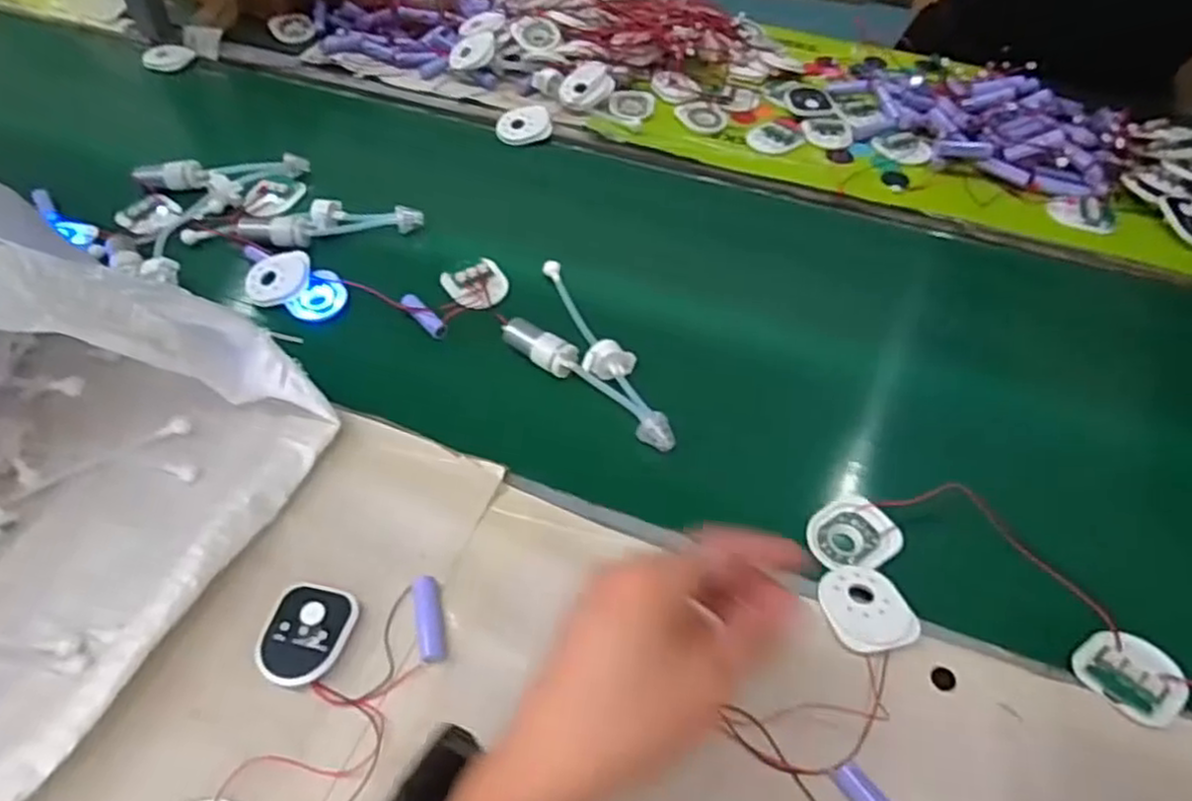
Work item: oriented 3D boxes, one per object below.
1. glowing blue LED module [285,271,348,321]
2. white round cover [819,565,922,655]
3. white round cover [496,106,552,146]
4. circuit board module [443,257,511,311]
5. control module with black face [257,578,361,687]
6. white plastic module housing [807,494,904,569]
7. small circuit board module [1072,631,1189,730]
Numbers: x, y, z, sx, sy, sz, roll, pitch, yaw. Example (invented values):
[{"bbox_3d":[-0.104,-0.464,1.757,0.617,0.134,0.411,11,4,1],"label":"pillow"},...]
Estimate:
[{"bbox_3d":[-0.231,-0.087,0.617,0.038,0.015,0.049,25,55,20],"label":"glowing blue LED module"},{"bbox_3d":[0.156,0.121,0.429,0.047,0.012,0.055,-13,52,-10],"label":"white round cover"},{"bbox_3d":[-0.076,-0.291,0.776,0.056,0.011,0.056,0,51,0],"label":"white round cover"},{"bbox_3d":[-0.101,-0.097,0.621,0.053,0.012,0.062,-12,52,-9],"label":"circuit board module"},{"bbox_3d":[-0.166,0.135,0.420,0.047,0.012,0.057,7,51,6],"label":"control module with black face"},{"bbox_3d":[0.165,0.086,0.470,0.059,0.008,0.051,-27,55,-20],"label":"white plastic module housing"},{"bbox_3d":[0.300,0.152,0.406,0.057,0.015,0.049,-25,55,-19],"label":"small circuit board module"}]

